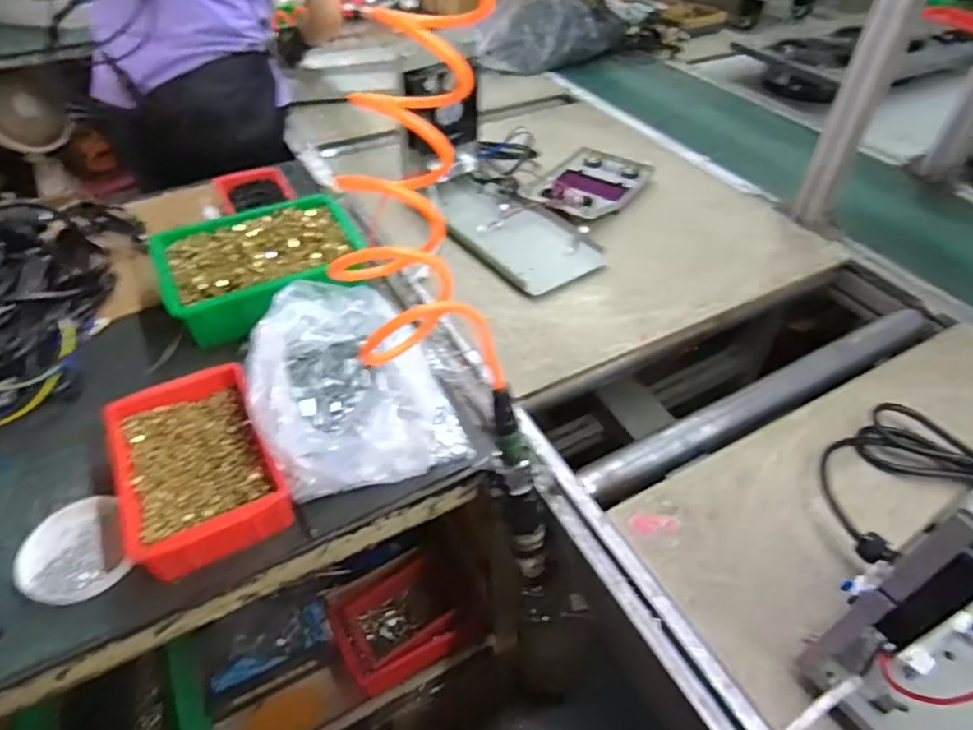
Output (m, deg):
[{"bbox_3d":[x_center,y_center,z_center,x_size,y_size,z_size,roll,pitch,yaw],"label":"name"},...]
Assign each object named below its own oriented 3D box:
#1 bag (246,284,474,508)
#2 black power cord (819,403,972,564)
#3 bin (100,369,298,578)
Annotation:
[{"bbox_3d":[-0.152,0.024,0.639,0.188,0.104,0.236,-24,49,-22],"label":"bag"},{"bbox_3d":[0.521,0.127,0.604,0.339,0.050,0.189,3,45,2],"label":"black power cord"},{"bbox_3d":[-0.285,0.097,0.592,0.129,0.065,0.206,-21,49,-20],"label":"bin"}]

